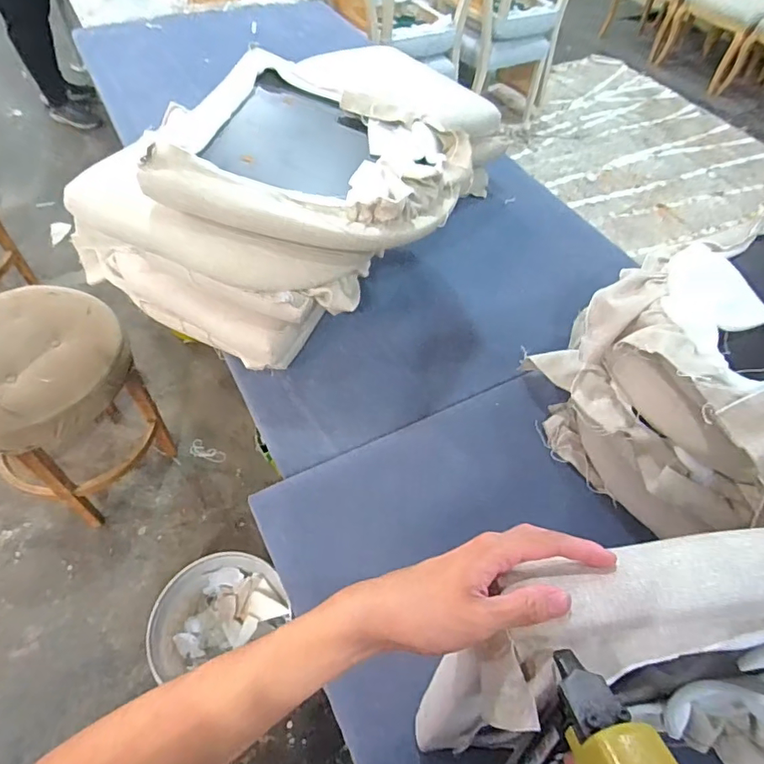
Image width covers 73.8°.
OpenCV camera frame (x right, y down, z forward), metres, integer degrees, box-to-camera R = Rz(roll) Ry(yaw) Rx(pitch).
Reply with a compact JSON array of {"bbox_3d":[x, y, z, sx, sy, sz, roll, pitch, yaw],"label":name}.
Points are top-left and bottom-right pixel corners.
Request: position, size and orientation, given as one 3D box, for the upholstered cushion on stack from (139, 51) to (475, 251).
[{"bbox_3d":[-0.093,-0.406,0.881,0.487,0.092,0.437,5,54,-2],"label":"upholstered cushion on stack"}]

